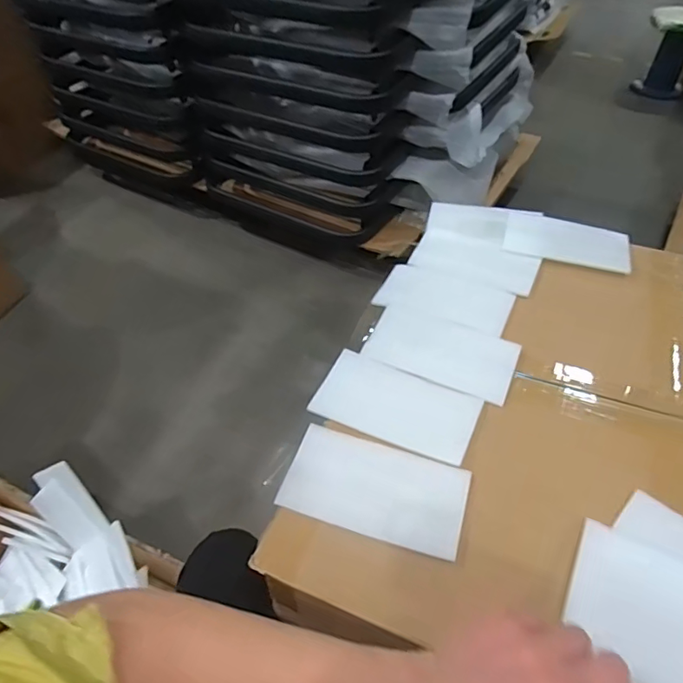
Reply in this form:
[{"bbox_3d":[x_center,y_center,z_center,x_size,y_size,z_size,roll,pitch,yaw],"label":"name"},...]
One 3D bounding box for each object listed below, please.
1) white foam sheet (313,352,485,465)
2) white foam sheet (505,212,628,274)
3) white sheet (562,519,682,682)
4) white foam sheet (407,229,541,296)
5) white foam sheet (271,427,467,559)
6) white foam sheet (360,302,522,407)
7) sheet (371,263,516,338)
[{"bbox_3d":[0.051,0.058,0.472,0.140,0.008,0.079,19,50,17],"label":"white foam sheet"},{"bbox_3d":[0.276,-0.125,0.633,0.142,0.007,0.081,12,52,16],"label":"white foam sheet"},{"bbox_3d":[0.183,0.178,0.323,0.075,0.010,0.142,12,31,29],"label":"white sheet"},{"bbox_3d":[0.161,-0.097,0.619,0.143,0.006,0.073,19,50,17],"label":"white foam sheet"},{"bbox_3d":[0.027,0.116,0.411,0.139,0.004,0.076,14,49,13],"label":"white foam sheet"},{"bbox_3d":[0.101,0.008,0.519,0.142,0.005,0.084,20,50,18],"label":"white foam sheet"},{"bbox_3d":[0.116,-0.050,0.575,0.141,0.006,0.080,17,50,15],"label":"sheet"}]

